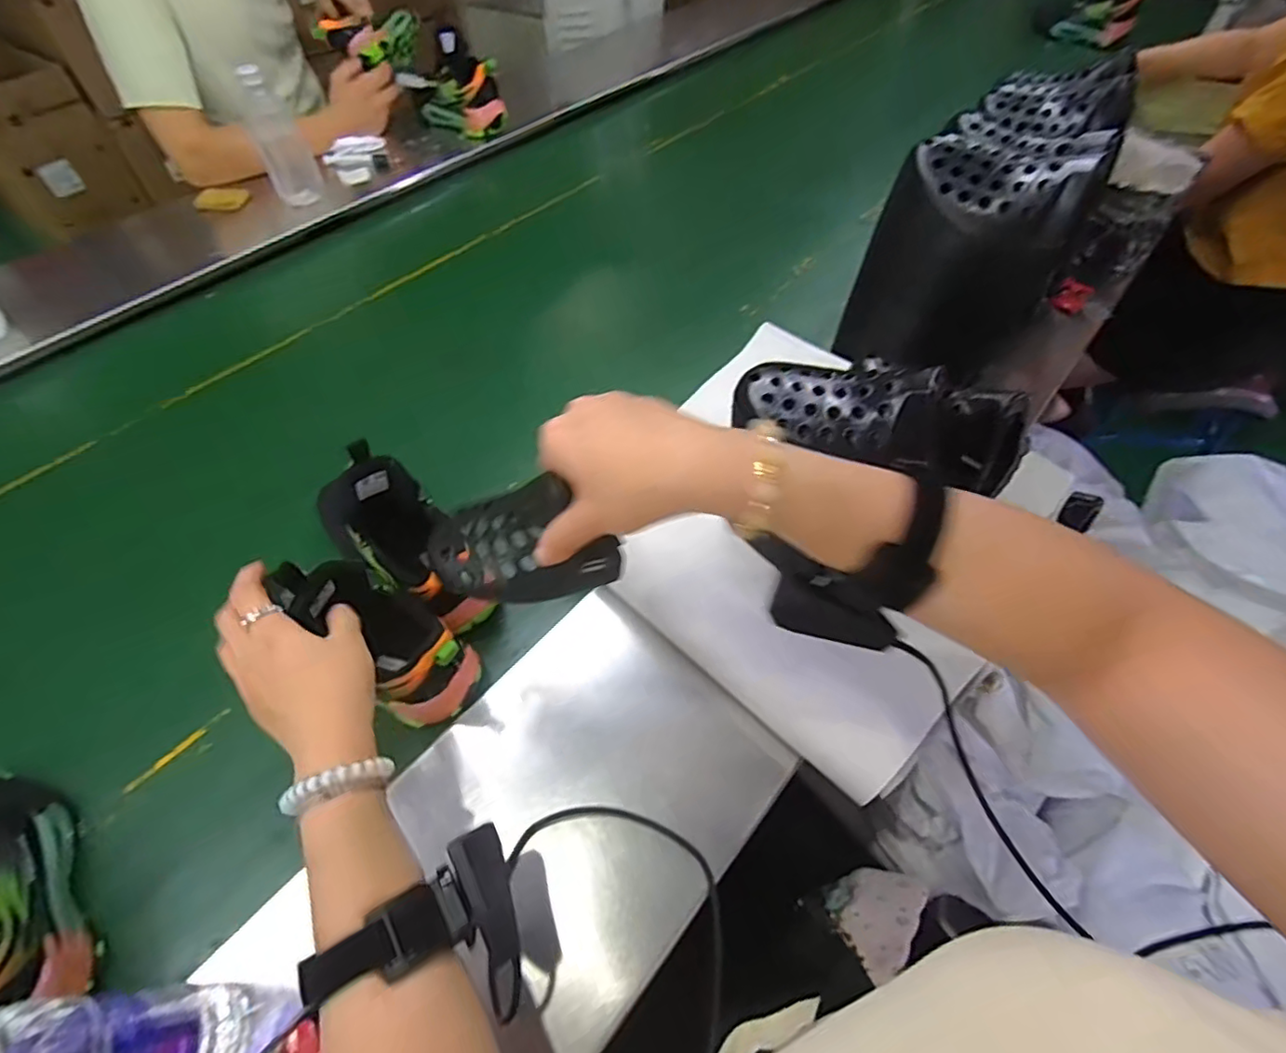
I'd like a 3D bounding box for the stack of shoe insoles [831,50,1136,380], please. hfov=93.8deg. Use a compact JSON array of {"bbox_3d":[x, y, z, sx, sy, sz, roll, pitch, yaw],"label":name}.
[{"bbox_3d":[0.337,-0.314,0.607,0.152,0.203,0.268,28,59,19],"label":"stack of shoe insoles"}]

